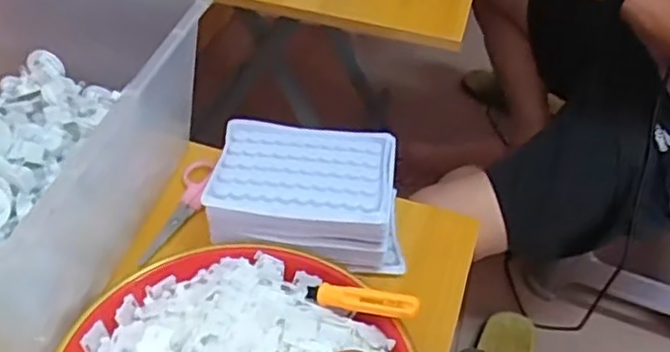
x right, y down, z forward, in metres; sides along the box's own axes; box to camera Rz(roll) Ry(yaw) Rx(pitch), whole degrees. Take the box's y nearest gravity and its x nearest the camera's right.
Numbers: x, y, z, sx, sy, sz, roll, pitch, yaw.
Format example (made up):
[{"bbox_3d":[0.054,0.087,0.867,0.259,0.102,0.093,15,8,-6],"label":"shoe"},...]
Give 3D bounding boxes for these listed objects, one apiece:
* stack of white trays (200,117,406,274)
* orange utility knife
[{"bbox_3d":[-0.019,0.015,0.525,0.143,0.058,0.098,6,43,0],"label":"stack of white trays"},{"bbox_3d":[0.017,0.081,0.451,0.080,0.015,0.012,3,39,28],"label":"orange utility knife"}]

